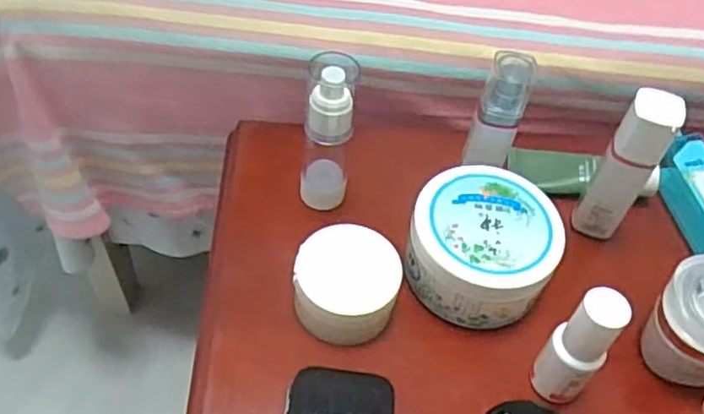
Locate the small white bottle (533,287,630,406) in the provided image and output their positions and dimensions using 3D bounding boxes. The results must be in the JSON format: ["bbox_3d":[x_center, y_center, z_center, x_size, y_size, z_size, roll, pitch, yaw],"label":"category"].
[{"bbox_3d":[0.129,0.081,0.377,0.028,0.089,0.025,36,57,22],"label":"small white bottle"}]

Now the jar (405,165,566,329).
[{"bbox_3d":[0.084,0.030,0.440,0.092,0.064,0.091,2,52,-3],"label":"jar"}]

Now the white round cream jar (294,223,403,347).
[{"bbox_3d":[-0.003,0.048,0.416,0.063,0.036,0.063,2,52,-3],"label":"white round cream jar"}]

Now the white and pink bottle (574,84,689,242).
[{"bbox_3d":[0.184,-0.026,0.446,0.032,0.116,0.029,30,55,18],"label":"white and pink bottle"}]

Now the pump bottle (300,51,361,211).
[{"bbox_3d":[-0.016,-0.050,0.439,0.032,0.118,0.027,3,52,-2],"label":"pump bottle"}]

